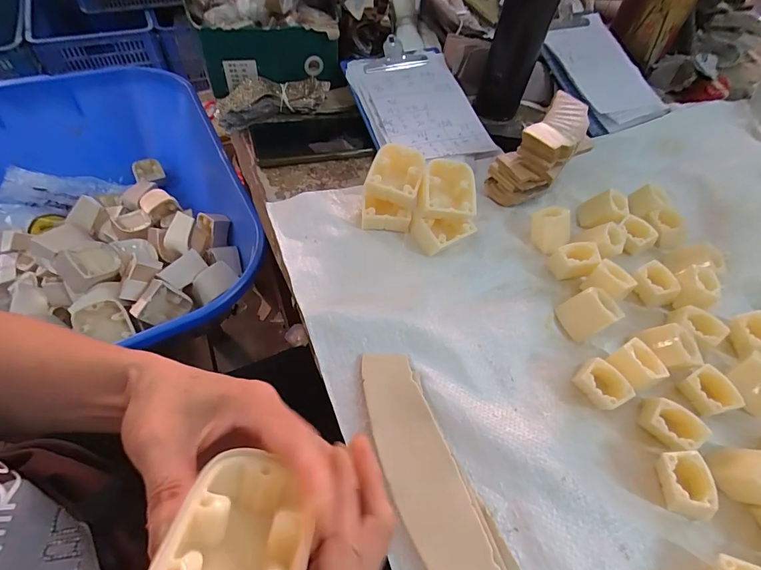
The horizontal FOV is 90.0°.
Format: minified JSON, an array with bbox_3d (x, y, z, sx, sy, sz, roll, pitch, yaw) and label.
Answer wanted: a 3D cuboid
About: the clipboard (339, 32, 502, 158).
[{"bbox_3d":[0.047,-0.238,0.501,0.149,0.021,0.201,-14,67,-15],"label":"clipboard"}]

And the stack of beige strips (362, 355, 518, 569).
[{"bbox_3d":[0.037,0.141,0.263,0.053,0.008,0.202,-20,59,-17],"label":"stack of beige strips"}]

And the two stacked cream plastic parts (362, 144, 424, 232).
[{"bbox_3d":[0.011,-0.095,0.389,0.056,0.070,0.057,7,55,1],"label":"two stacked cream plastic parts"}]

